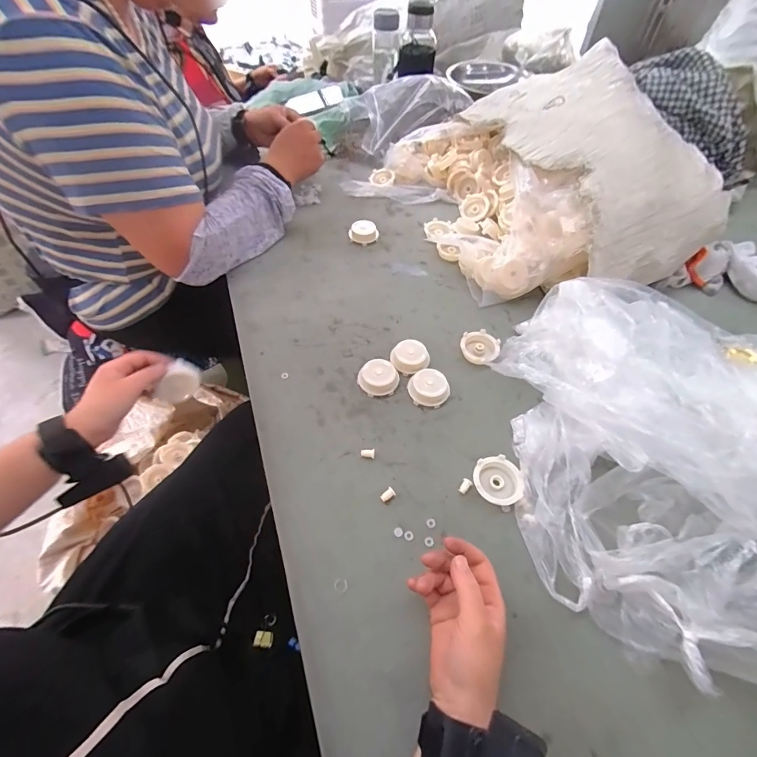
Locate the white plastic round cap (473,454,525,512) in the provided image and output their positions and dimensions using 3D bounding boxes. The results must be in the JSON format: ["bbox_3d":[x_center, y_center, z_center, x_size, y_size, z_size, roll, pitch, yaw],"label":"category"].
[{"bbox_3d":[0.134,0.115,0.416,0.054,0.014,0.055,0,54,0],"label":"white plastic round cap"}]

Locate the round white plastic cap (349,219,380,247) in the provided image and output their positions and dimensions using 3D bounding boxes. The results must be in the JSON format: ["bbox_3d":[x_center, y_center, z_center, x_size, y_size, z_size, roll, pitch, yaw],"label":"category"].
[{"bbox_3d":[-0.027,-0.271,0.690,0.053,0.017,0.051,0,54,0],"label":"round white plastic cap"}]

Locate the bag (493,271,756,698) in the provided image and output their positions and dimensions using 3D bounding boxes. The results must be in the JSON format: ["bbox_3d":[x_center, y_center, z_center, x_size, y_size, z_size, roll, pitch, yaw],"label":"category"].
[{"bbox_3d":[0.362,0.065,0.383,0.420,0.134,0.404,6,54,4],"label":"bag"}]

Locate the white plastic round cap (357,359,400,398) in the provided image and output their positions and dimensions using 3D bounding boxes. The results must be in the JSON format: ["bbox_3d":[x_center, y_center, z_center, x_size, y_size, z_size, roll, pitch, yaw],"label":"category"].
[{"bbox_3d":[-0.001,0.000,0.492,0.045,0.025,0.049,0,54,0],"label":"white plastic round cap"}]

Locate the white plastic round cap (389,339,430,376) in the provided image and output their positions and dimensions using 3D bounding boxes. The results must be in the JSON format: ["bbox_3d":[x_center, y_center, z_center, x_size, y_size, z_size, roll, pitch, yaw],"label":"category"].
[{"bbox_3d":[0.042,-0.029,0.517,0.049,0.028,0.047,0,54,0],"label":"white plastic round cap"}]

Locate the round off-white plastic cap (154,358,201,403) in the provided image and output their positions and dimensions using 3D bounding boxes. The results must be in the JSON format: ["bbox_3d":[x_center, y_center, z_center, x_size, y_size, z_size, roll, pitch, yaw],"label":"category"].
[{"bbox_3d":[-0.262,0.007,0.488,0.017,0.050,0.058,38,62,24],"label":"round off-white plastic cap"}]

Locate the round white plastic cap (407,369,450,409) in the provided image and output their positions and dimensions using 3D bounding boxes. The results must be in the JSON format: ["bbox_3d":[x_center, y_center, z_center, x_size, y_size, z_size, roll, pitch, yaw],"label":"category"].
[{"bbox_3d":[0.063,0.012,0.486,0.043,0.029,0.051,-23,57,-16],"label":"round white plastic cap"}]

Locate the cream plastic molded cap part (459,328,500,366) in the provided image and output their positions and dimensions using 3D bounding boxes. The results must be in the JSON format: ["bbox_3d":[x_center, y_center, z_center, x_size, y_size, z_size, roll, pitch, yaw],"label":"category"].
[{"bbox_3d":[0.145,-0.044,0.535,0.054,0.018,0.056,0,54,0],"label":"cream plastic molded cap part"}]

